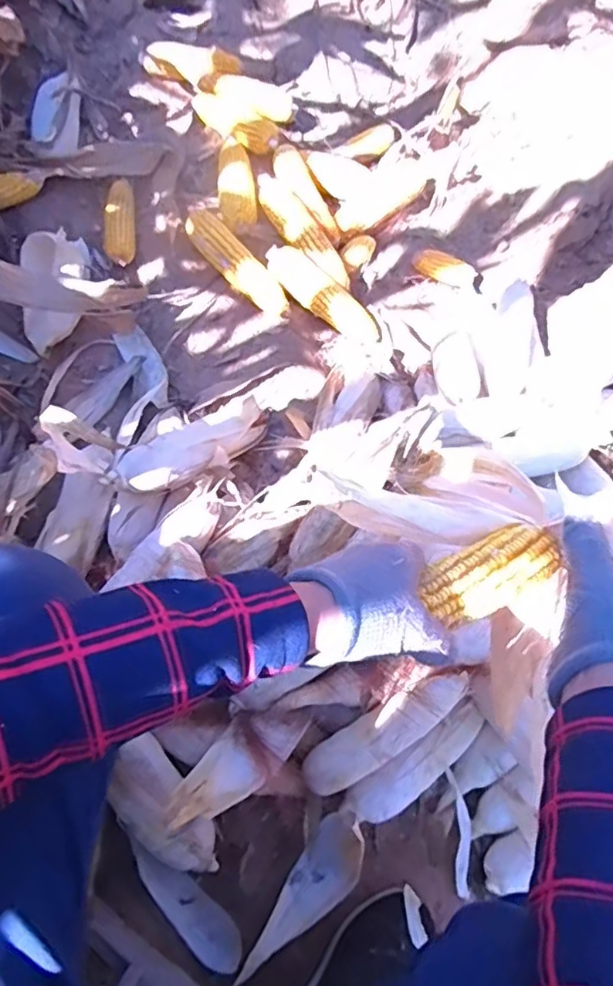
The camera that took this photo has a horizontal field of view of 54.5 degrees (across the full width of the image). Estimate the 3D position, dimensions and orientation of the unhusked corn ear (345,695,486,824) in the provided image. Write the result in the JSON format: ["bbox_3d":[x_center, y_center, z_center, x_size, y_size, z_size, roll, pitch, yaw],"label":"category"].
[{"bbox_3d":[0.123,0.294,0.646,0.177,0.052,0.051,-31,74,-16],"label":"unhusked corn ear"}]

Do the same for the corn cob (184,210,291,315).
[{"bbox_3d":[-0.101,-0.325,0.842,0.049,0.052,0.196,-40,77,-16],"label":"corn cob"}]

